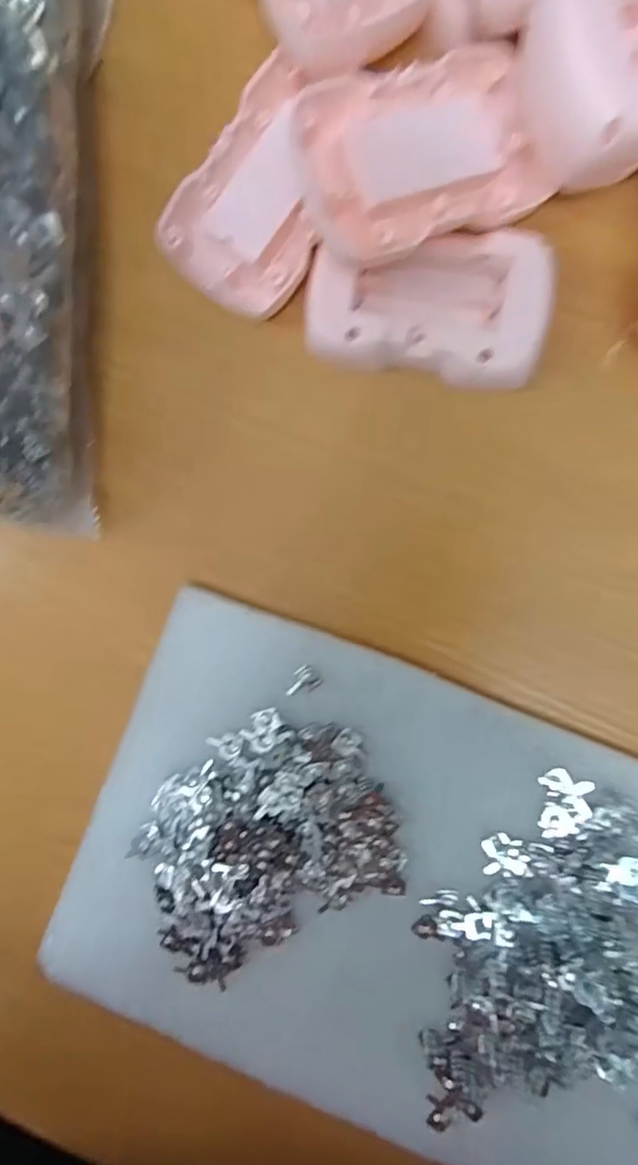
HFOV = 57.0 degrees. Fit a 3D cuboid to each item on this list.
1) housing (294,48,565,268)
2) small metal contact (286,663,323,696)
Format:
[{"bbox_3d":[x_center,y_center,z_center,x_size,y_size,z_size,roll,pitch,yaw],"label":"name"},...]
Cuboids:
[{"bbox_3d":[0.034,-0.143,0.198,0.084,0.014,0.054,-22,100,-11],"label":"housing"},{"bbox_3d":[-0.007,0.040,0.232,0.014,0.004,0.010,-37,91,6],"label":"small metal contact"}]

